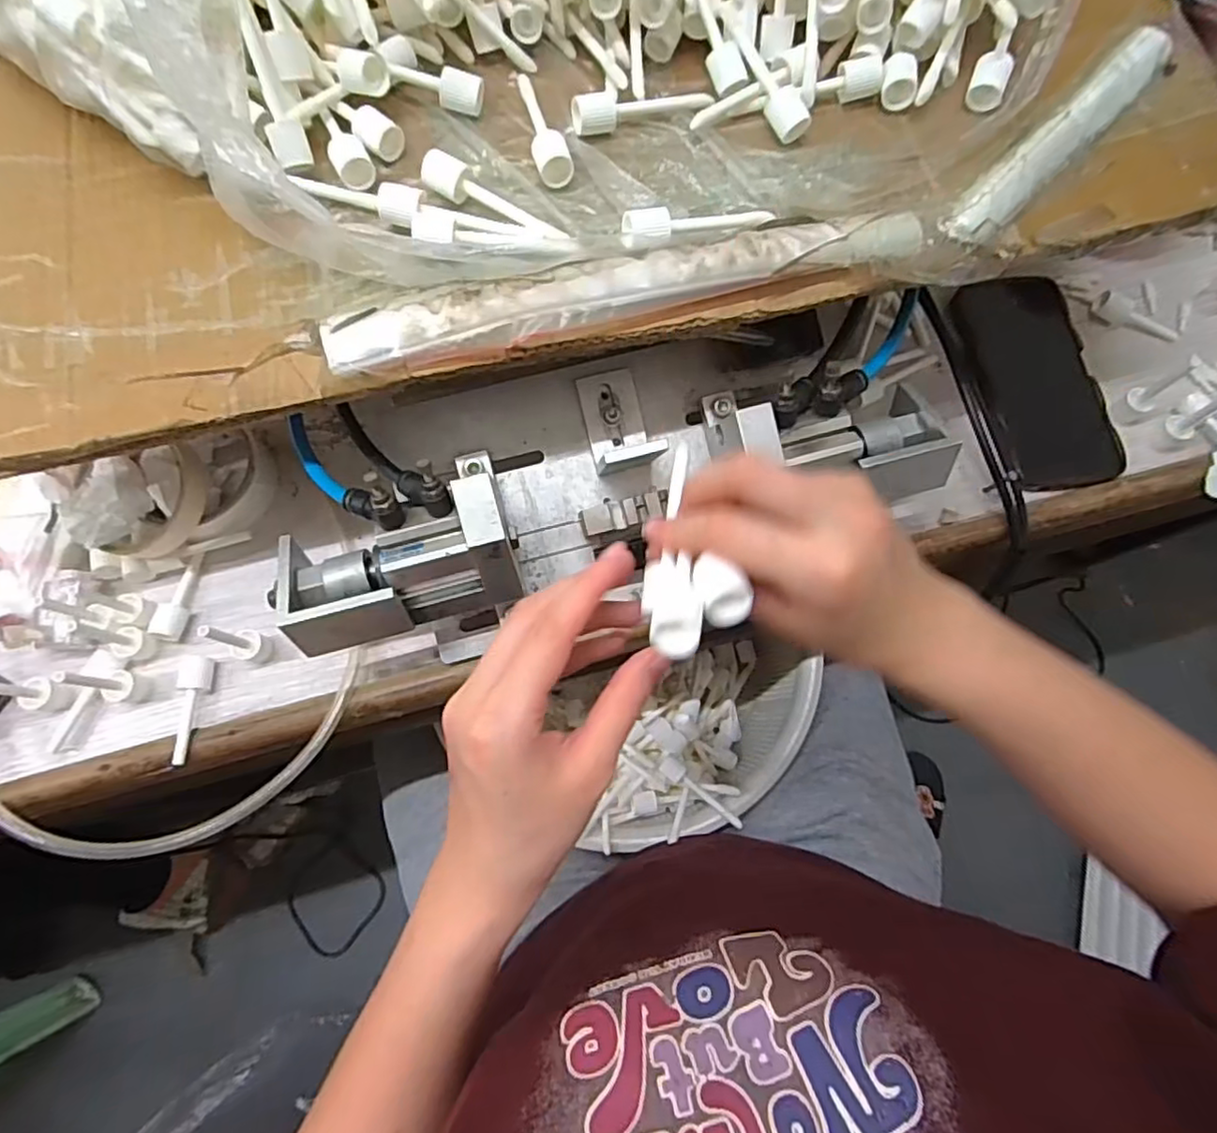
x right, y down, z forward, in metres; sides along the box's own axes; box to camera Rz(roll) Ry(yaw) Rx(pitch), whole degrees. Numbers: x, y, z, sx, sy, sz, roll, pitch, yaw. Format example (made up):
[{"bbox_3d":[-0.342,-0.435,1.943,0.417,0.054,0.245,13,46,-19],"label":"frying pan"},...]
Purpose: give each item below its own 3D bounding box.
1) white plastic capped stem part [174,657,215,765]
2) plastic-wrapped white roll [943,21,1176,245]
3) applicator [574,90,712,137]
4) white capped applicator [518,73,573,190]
[{"bbox_3d":[-0.259,0.088,0.402,0.015,0.014,0.064,2,75,0],"label":"white plastic capped stem part"},{"bbox_3d":[0.238,-0.226,0.345,0.172,0.015,0.026,-43,79,-11],"label":"plastic-wrapped white roll"},{"bbox_3d":[0.018,-0.254,0.359,0.080,0.018,0.017,-18,75,-16],"label":"applicator"},{"bbox_3d":[-0.036,-0.241,0.351,0.018,0.016,0.082,-13,75,-4],"label":"white capped applicator"}]

